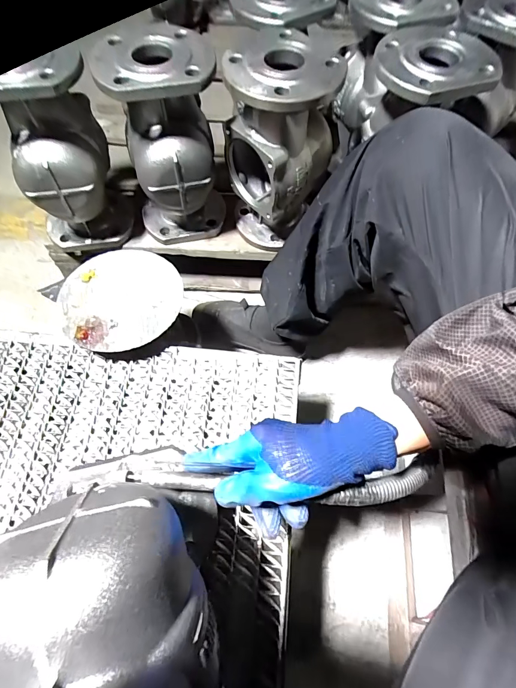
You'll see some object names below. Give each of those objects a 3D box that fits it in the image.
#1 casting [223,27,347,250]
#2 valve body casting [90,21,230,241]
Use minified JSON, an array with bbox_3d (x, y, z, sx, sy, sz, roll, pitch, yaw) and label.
[{"bbox_3d":[0.034,-0.291,0.582,0.171,0.284,0.153,3,62,0],"label":"casting"},{"bbox_3d":[-0.135,-0.297,0.572,0.149,0.301,0.119,-9,63,-6],"label":"valve body casting"}]

